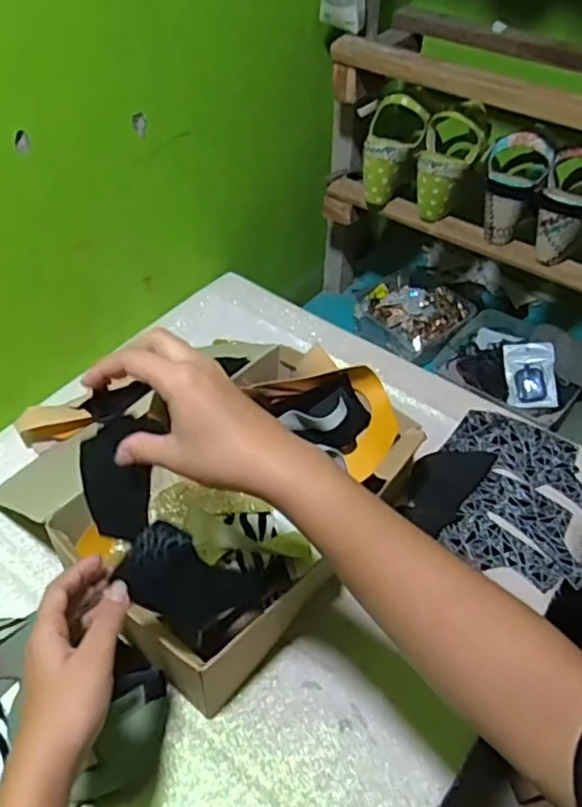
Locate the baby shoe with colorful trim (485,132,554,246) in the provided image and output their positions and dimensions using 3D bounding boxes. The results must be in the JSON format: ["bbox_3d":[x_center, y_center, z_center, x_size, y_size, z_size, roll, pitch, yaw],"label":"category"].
[{"bbox_3d":[0.283,-0.277,0.830,0.074,0.141,0.058,15,47,12],"label":"baby shoe with colorful trim"}]

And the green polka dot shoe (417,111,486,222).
[{"bbox_3d":[0.209,-0.317,0.867,0.077,0.131,0.062,15,47,12],"label":"green polka dot shoe"}]

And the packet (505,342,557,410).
[{"bbox_3d":[0.352,-0.041,0.950,0.066,0.010,0.097,-6,83,22],"label":"packet"}]

